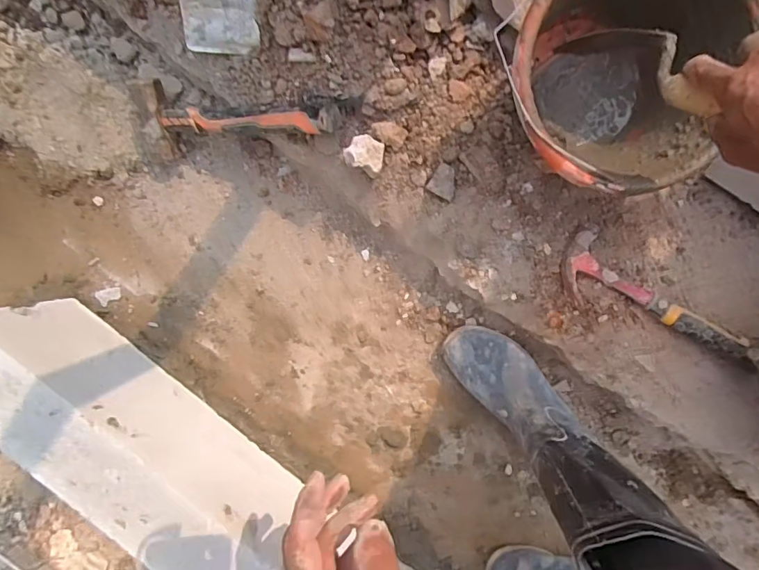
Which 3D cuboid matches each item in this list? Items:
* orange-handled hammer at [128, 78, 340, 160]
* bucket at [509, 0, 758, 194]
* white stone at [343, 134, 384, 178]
[{"bbox_3d":[-0.190,-0.219,0.643,0.276,0.057,0.091,4,95,14],"label":"orange-handled hammer"},{"bbox_3d":[0.245,-0.221,0.538,0.214,0.184,0.229,0,95,1],"label":"bucket"},{"bbox_3d":[-0.018,-0.170,0.634,0.049,0.038,0.043,29,95,-1],"label":"white stone"}]

